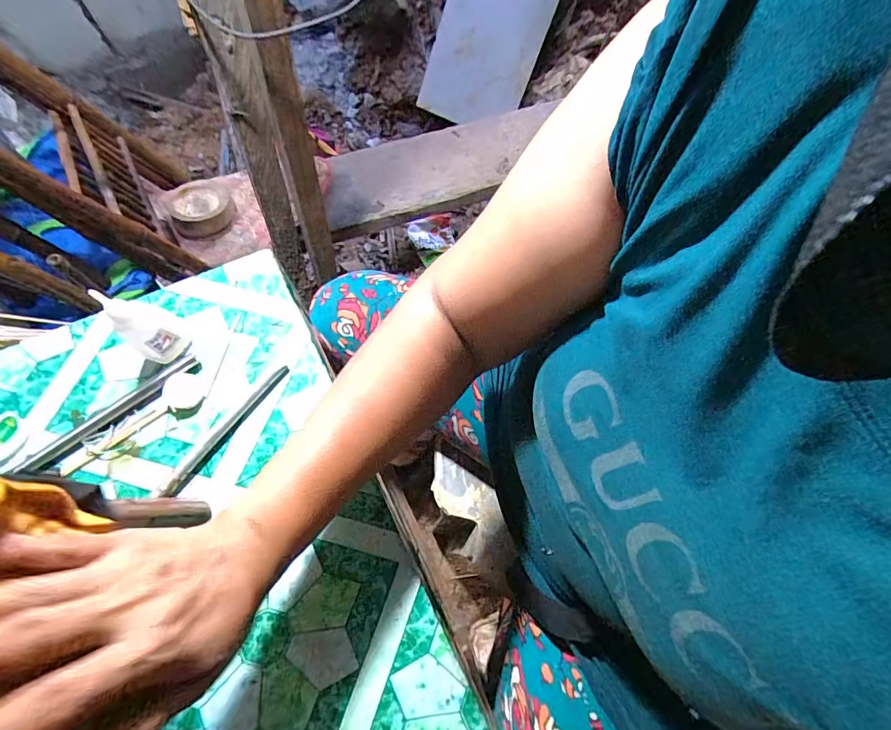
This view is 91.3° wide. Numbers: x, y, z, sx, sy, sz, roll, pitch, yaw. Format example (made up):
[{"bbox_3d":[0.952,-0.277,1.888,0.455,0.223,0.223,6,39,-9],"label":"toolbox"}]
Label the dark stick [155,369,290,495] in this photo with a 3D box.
[{"bbox_3d":[-0.198,0.056,0.395,0.012,0.013,0.146,35,73,10],"label":"dark stick"}]

